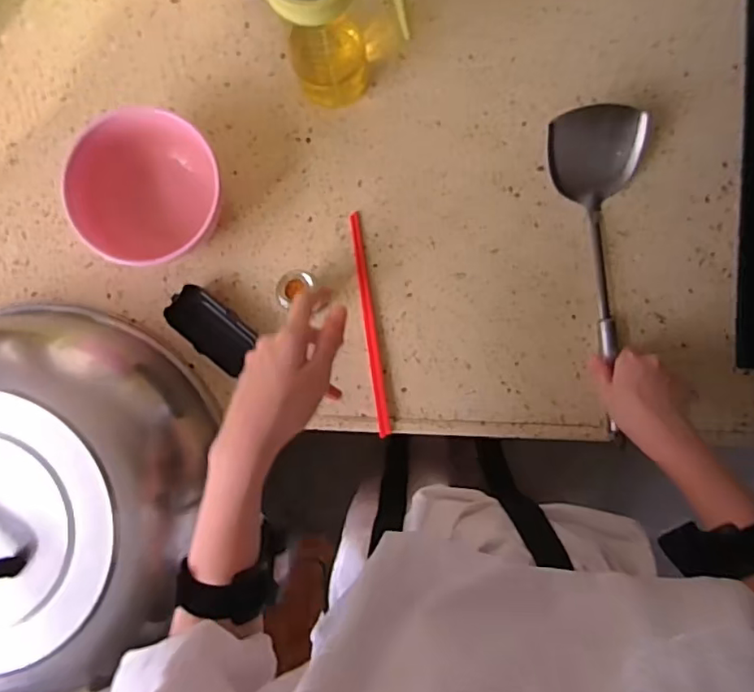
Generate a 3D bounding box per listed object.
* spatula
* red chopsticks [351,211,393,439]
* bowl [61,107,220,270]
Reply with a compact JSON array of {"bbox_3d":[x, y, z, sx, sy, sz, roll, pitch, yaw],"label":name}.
[{"bbox_3d":[0.239,-0.074,0.607,0.099,0.037,0.341,-4,97,1],"label":"spatula"},{"bbox_3d":[-0.008,-0.024,0.613,0.014,0.014,0.238,-9,90,1],"label":"red chopsticks"},{"bbox_3d":[-0.228,-0.157,0.587,0.146,0.078,0.143,0,90,1],"label":"bowl"}]

